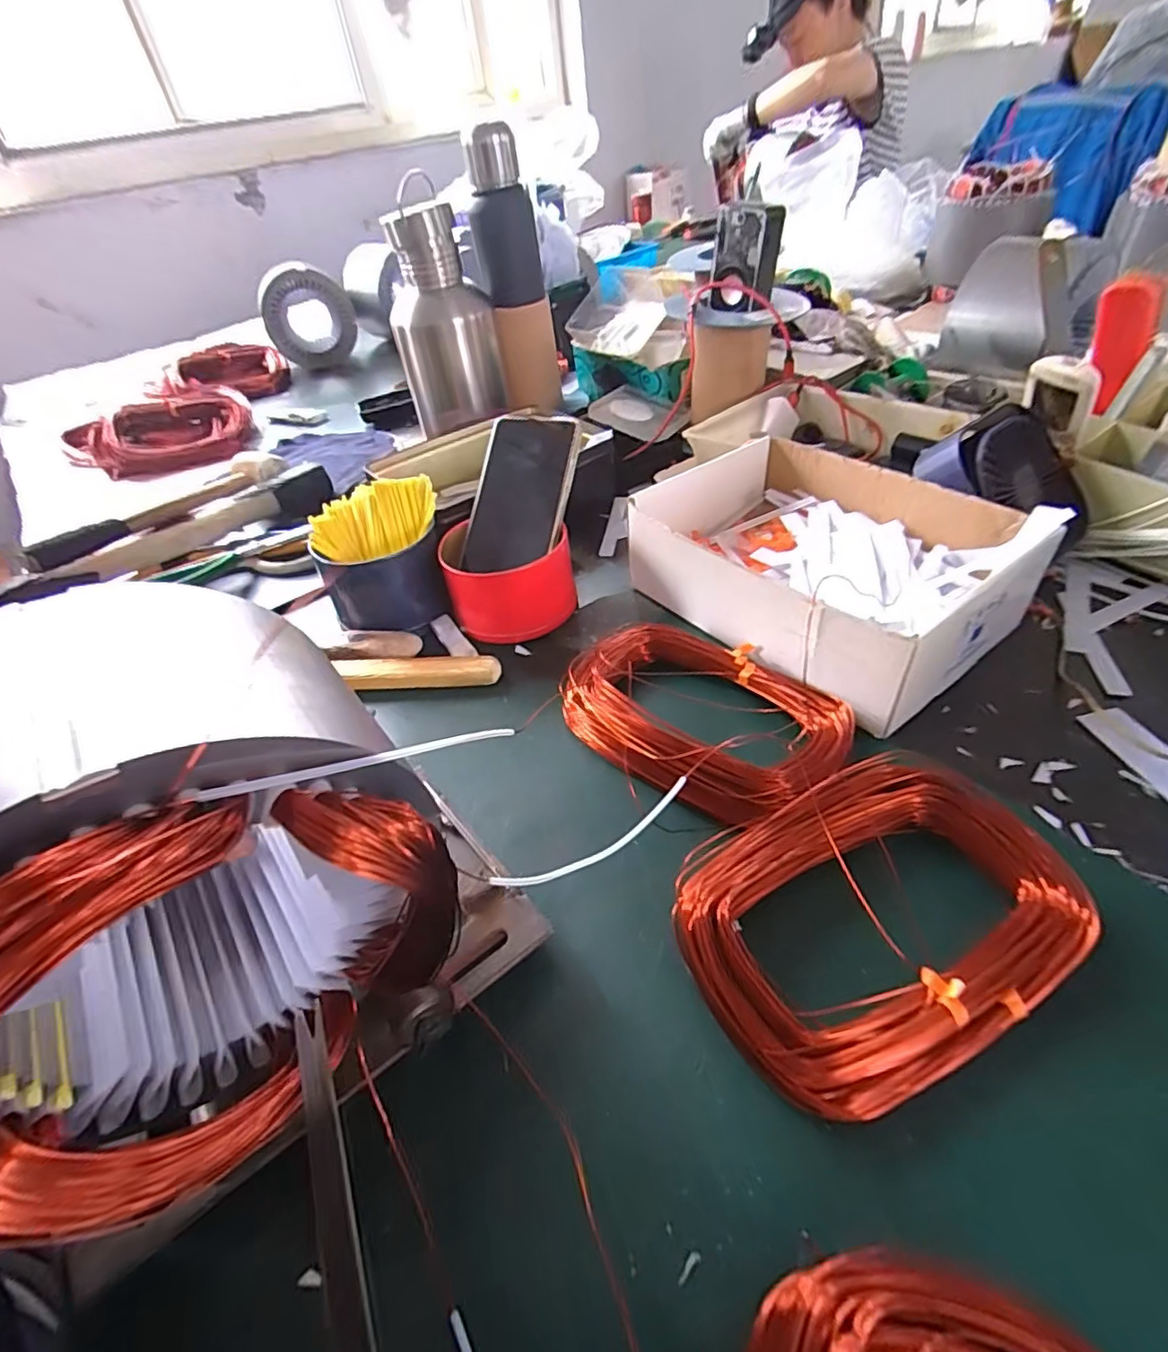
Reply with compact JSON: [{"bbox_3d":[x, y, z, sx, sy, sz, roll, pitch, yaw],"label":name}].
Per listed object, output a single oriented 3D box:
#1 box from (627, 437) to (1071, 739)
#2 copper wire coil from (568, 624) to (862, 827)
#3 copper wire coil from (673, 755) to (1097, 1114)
[{"bbox_3d":[0.174,-0.087,0.457,0.188,0.077,0.245,-31,48,-22],"label":"box"},{"bbox_3d":[0.071,0.021,0.390,0.120,0.028,0.176,-34,49,-24],"label":"copper wire coil"},{"bbox_3d":[0.136,0.111,0.288,0.176,0.029,0.123,-22,45,-13],"label":"copper wire coil"}]

